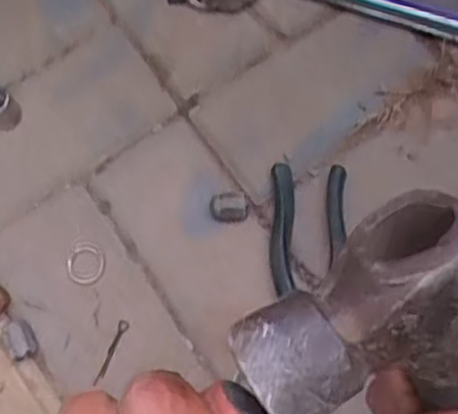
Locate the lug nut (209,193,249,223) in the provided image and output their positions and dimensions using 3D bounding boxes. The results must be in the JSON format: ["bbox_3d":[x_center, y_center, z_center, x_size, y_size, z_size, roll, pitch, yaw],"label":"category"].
[{"bbox_3d":[0.000,0.001,0.558,0.031,0.022,0.023,7,76,3],"label":"lug nut"}]

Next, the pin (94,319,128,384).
[{"bbox_3d":[-0.089,0.110,0.535,0.008,0.004,0.051,22,78,7],"label":"pin"}]

